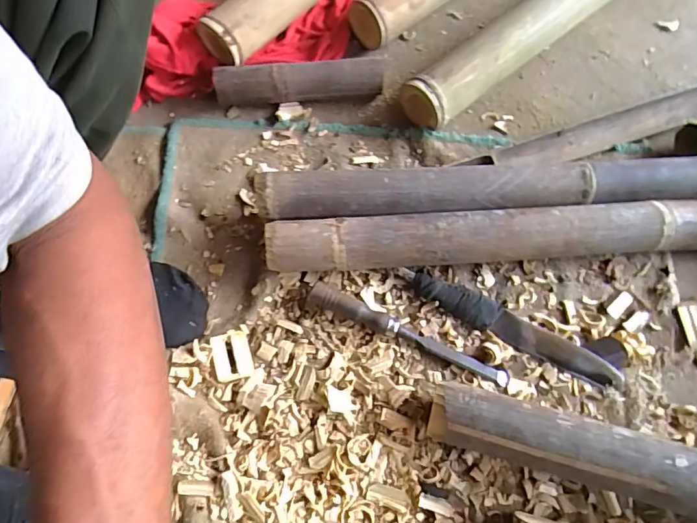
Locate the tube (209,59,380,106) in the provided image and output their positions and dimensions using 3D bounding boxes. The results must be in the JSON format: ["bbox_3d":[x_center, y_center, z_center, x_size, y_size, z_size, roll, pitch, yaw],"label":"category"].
[{"bbox_3d":[-0.065,-0.249,0.640,0.226,0.050,0.043,-5,70,-2],"label":"tube"}]

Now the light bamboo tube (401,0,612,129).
[{"bbox_3d":[0.319,-0.379,0.677,0.597,0.076,0.077,-37,74,-13],"label":"light bamboo tube"}]

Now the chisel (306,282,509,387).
[{"bbox_3d":[0.068,0.085,0.530,0.244,0.024,0.025,23,71,8],"label":"chisel"}]

